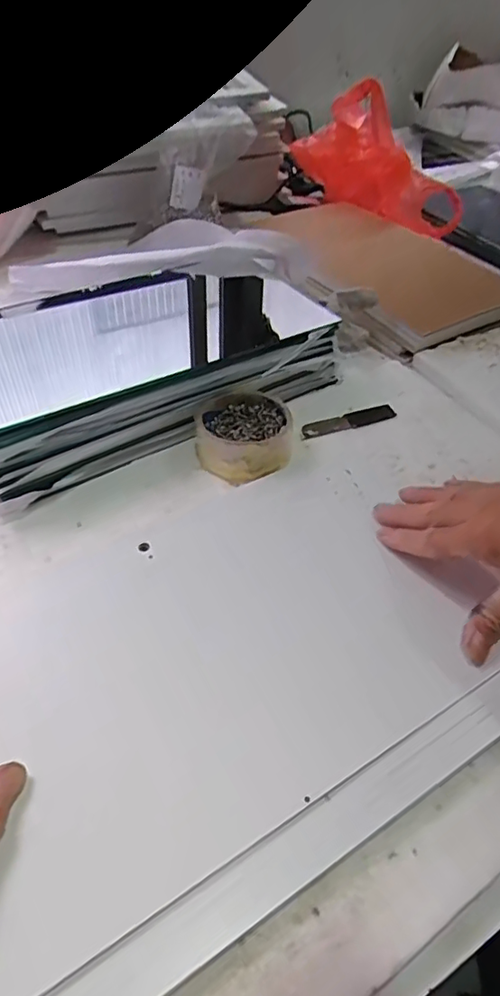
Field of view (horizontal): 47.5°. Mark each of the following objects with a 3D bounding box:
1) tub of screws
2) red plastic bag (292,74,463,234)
[{"bbox_3d":[-0.005,-0.057,0.511,0.083,0.037,0.088,1,46,-1],"label":"tub of screws"},{"bbox_3d":[0.216,-0.539,0.913,0.306,0.164,0.104,43,57,12],"label":"red plastic bag"}]

